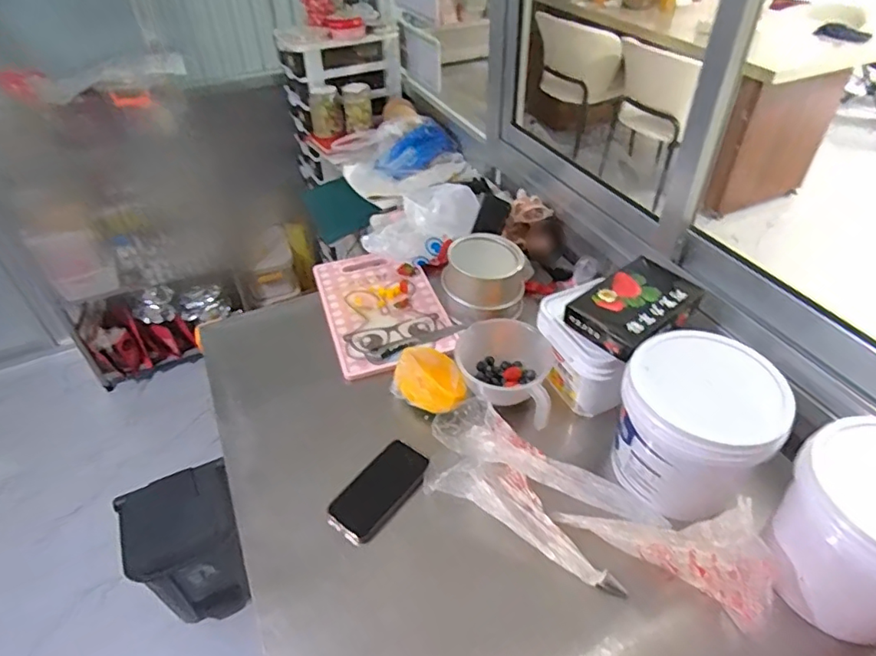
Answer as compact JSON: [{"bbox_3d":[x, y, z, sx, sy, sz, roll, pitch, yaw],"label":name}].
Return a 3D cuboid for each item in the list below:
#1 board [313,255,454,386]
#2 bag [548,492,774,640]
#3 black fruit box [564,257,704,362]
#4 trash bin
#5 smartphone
[{"bbox_3d":[-0.115,-0.049,1.115,0.219,0.022,0.360,-15,43,-13],"label":"board"},{"bbox_3d":[0.294,0.262,0.718,0.257,0.070,0.116,20,47,24],"label":"bag"},{"bbox_3d":[0.302,-0.036,0.853,0.191,0.036,0.136,-30,49,-27],"label":"black fruit box"},{"bbox_3d":[-0.589,0.530,1.347,0.248,0.303,0.243,-18,44,-17],"label":"trash bin"},{"bbox_3d":[-0.085,0.238,0.810,0.082,0.007,0.156,33,64,29],"label":"smartphone"}]

